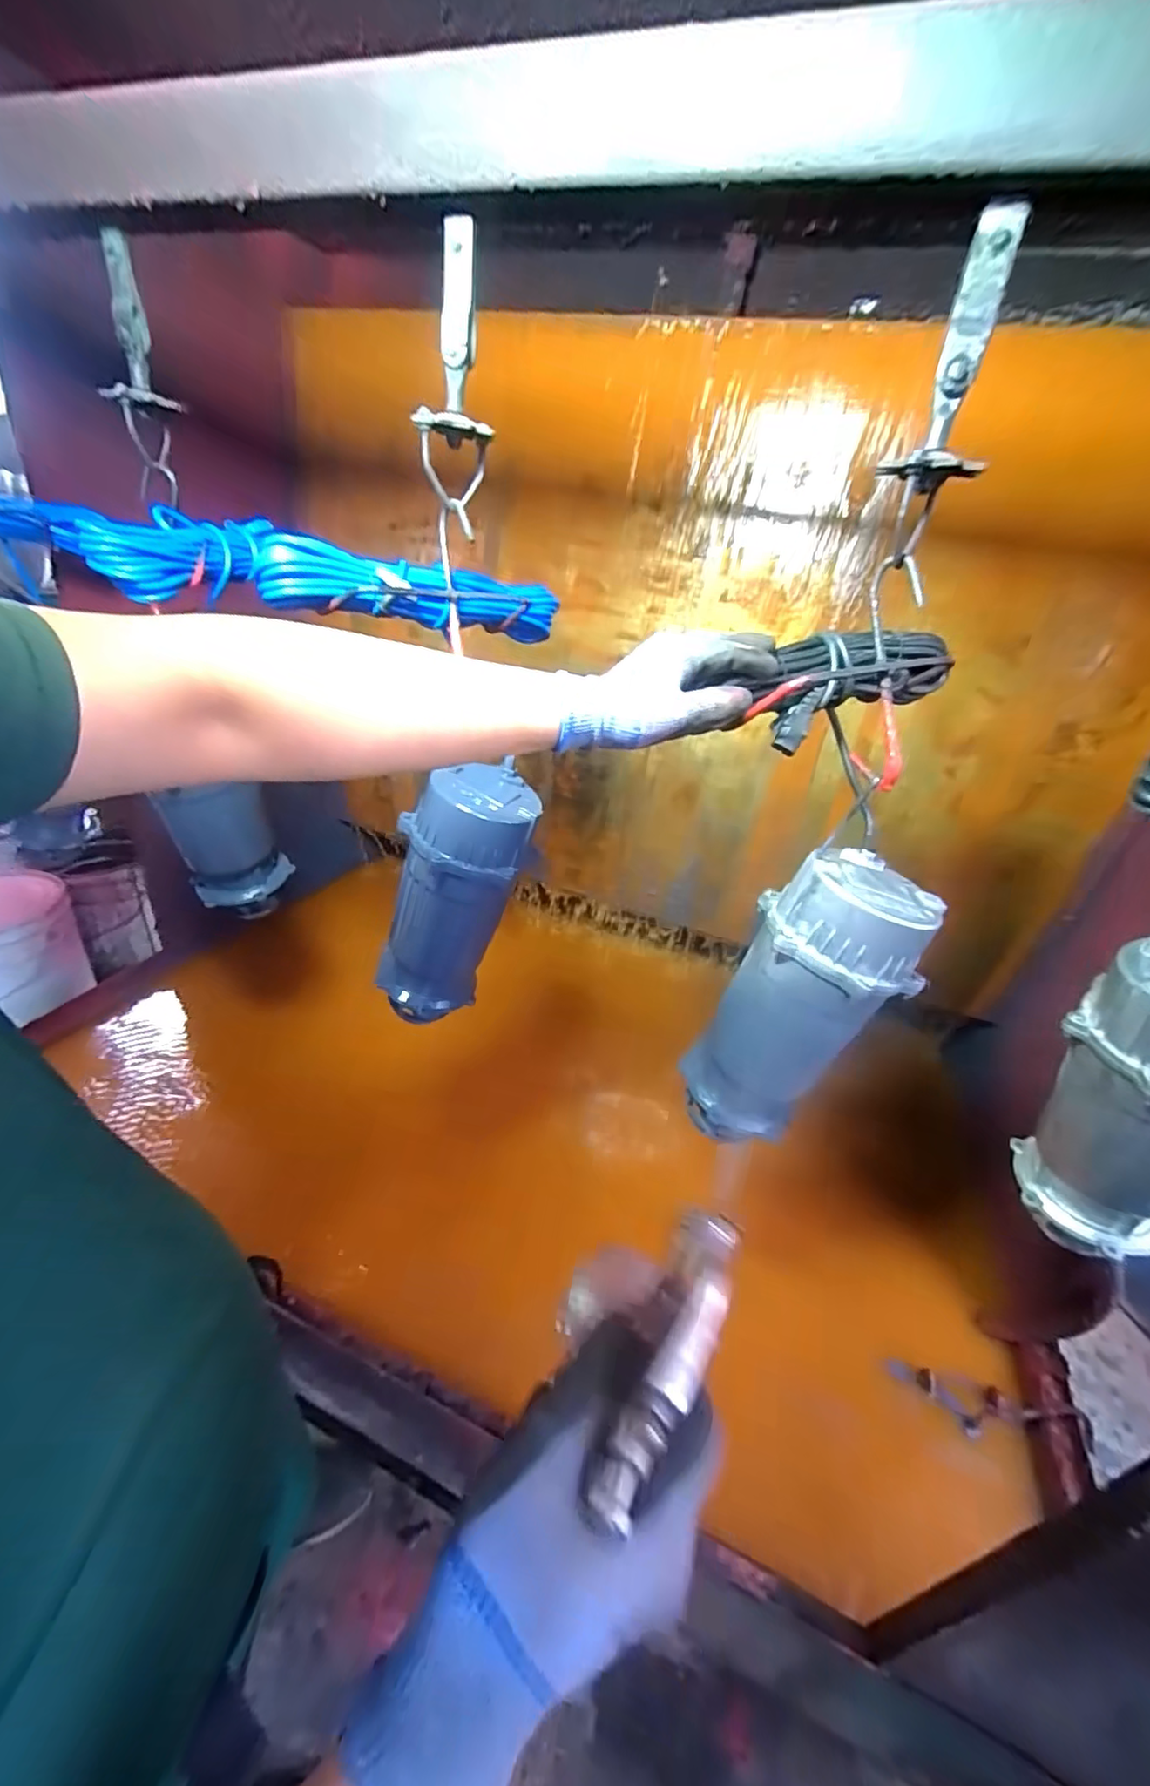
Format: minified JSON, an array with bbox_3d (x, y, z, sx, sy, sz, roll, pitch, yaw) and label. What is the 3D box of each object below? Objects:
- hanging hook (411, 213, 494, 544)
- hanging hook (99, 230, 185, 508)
[{"bbox_3d":[-0.115,-0.470,0.561,0.064,0.223,0.061,0,27,-6],"label":"hanging hook"},{"bbox_3d":[-0.488,-0.567,0.654,0.048,0.217,0.060,8,28,11],"label":"hanging hook"}]

